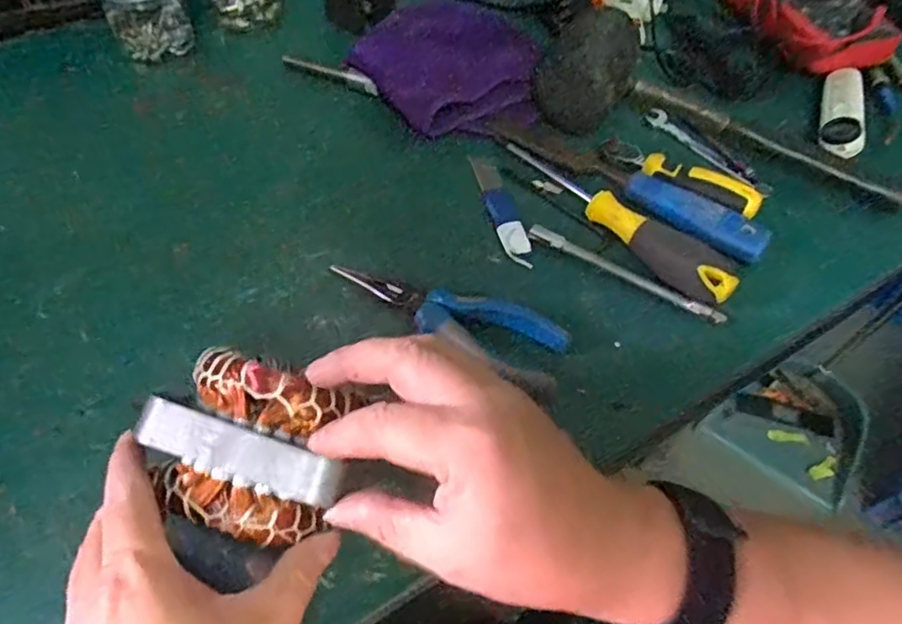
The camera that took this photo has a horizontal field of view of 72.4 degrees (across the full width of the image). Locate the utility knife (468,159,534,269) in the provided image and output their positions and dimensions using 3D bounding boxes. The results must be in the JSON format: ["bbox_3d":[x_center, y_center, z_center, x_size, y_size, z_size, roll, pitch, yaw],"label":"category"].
[{"bbox_3d":[0.037,-0.076,0.450,0.019,0.004,0.104,-11,57,-12],"label":"utility knife"}]

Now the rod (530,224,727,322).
[{"bbox_3d":[0.116,-0.026,0.415,0.138,0.007,0.010,28,58,14],"label":"rod"}]

